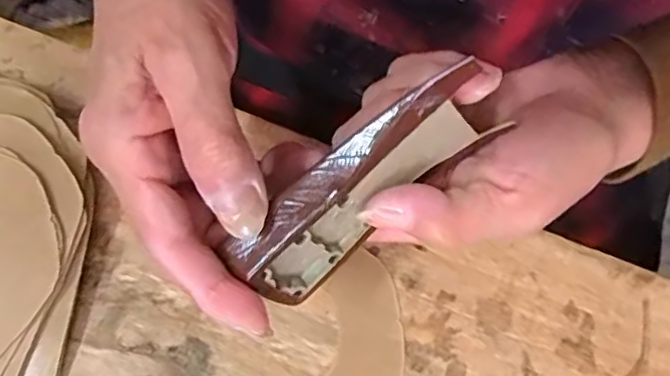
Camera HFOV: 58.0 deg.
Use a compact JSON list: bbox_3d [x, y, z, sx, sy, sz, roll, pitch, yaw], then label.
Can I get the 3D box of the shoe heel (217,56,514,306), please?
[{"bbox_3d":[0.009,-0.001,0.215,0.104,0.033,0.028,-44,76,10],"label":"shoe heel"}]

